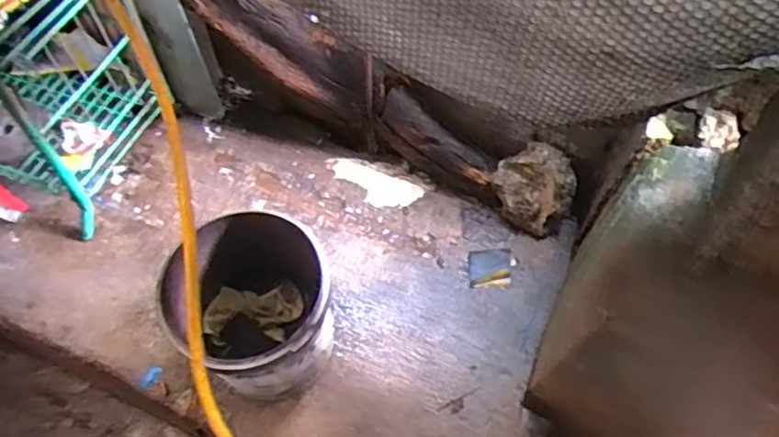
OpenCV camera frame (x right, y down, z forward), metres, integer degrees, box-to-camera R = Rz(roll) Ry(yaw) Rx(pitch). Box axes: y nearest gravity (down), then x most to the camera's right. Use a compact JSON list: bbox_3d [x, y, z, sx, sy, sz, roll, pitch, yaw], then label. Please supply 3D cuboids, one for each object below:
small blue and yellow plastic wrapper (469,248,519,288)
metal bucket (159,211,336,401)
[{"bbox_3d":[0.180,0.086,1.086,0.083,0.013,0.071,1,60,-1],"label":"small blue and yellow plastic wrapper"},{"bbox_3d":[-0.194,0.140,0.920,0.213,0.248,0.224,-25,64,-15],"label":"metal bucket"}]

